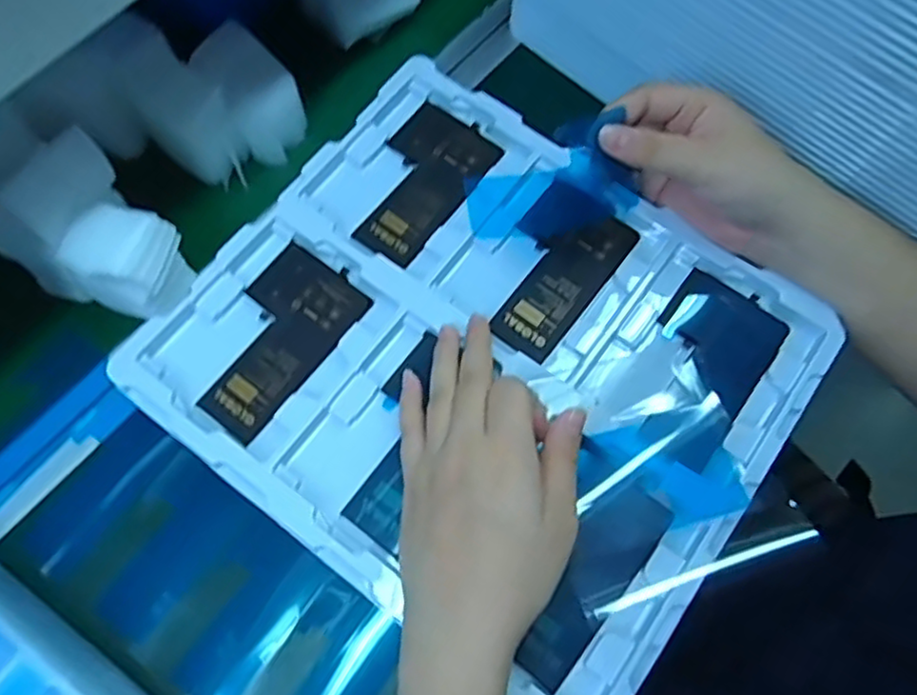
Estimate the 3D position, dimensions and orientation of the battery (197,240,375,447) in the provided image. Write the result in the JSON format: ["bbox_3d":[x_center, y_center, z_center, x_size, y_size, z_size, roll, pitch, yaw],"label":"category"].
[{"bbox_3d":[-0.106,-0.005,0.391,0.065,0.004,0.111,32,72,13],"label":"battery"}]

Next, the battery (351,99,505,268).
[{"bbox_3d":[-0.027,-0.106,0.429,0.064,0.006,0.110,33,72,13],"label":"battery"}]

